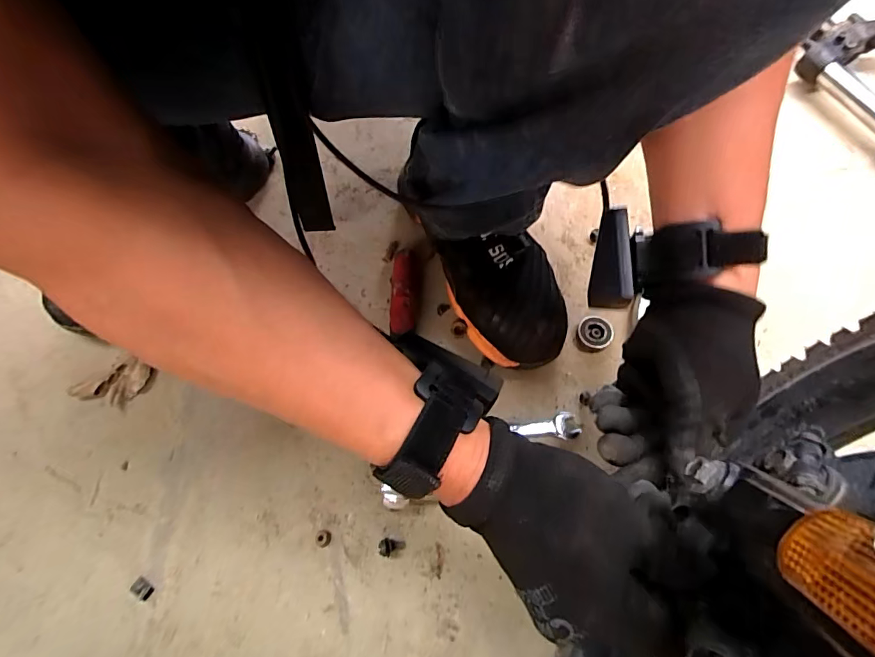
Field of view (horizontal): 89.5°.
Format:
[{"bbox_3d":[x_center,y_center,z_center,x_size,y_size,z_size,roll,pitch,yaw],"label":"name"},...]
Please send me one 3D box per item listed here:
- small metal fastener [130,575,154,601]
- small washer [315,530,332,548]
[{"bbox_3d":[-0.238,0.209,0.354,0.019,0.004,0.012,36,67,13],"label":"small metal fastener"},{"bbox_3d":[-0.096,0.176,0.370,0.014,0.007,0.013,1,64,-3],"label":"small washer"}]

